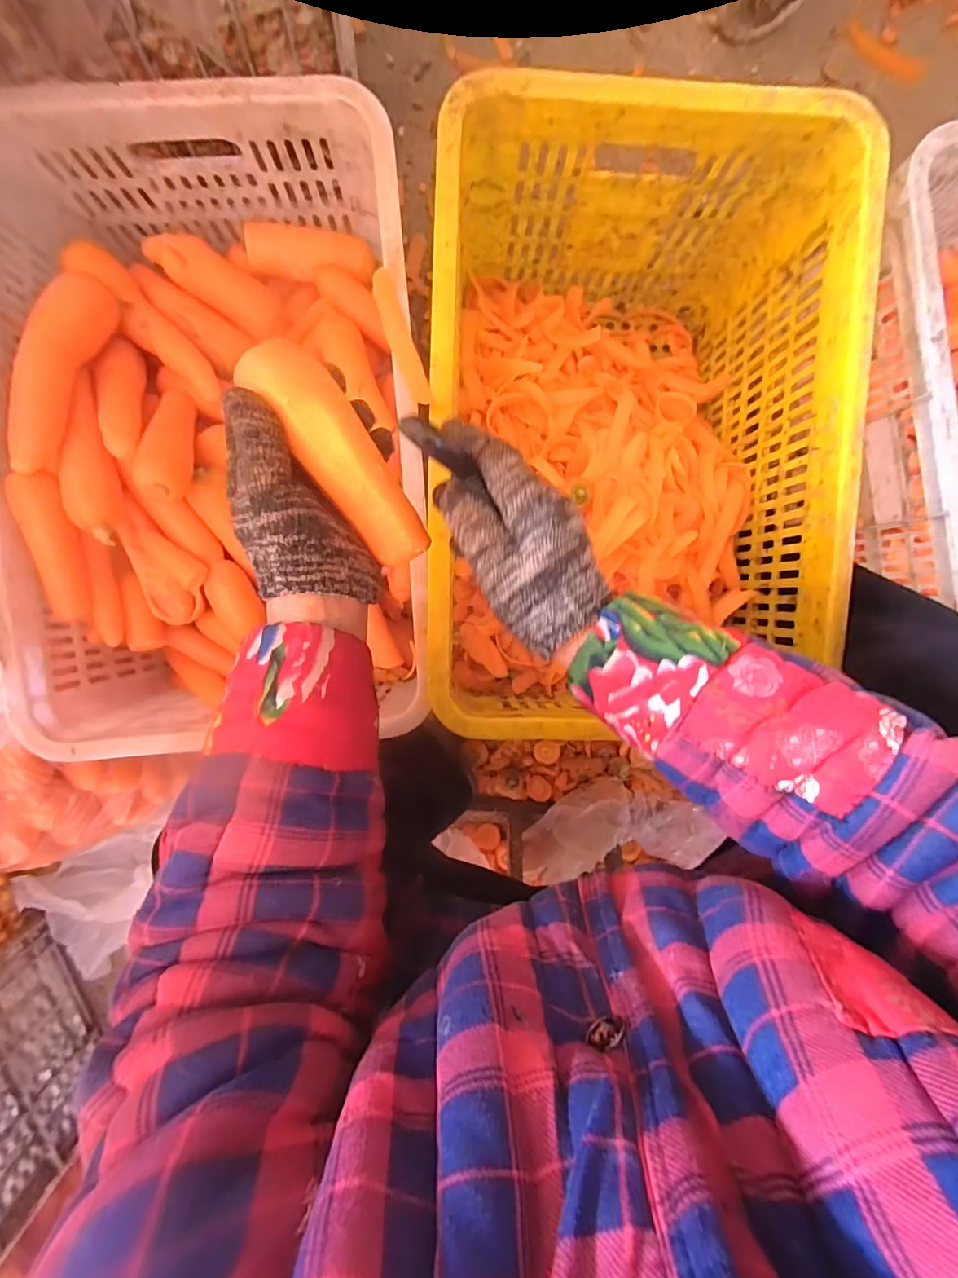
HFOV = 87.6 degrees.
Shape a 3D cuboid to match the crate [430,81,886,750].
[{"bbox_3d":[0.136,-0.185,0.543,0.356,0.272,0.514,1,94,-3],"label":"crate"}]

